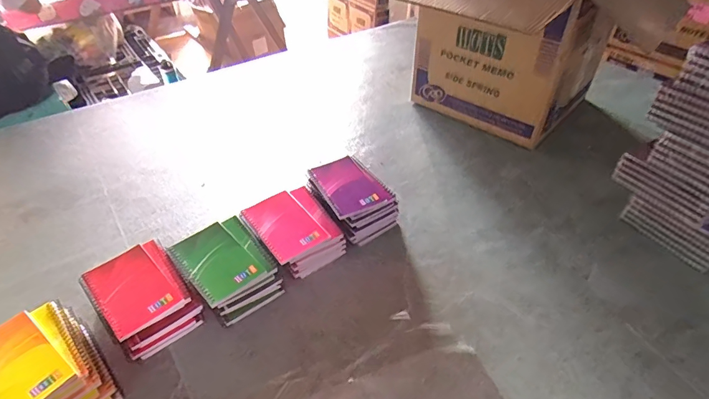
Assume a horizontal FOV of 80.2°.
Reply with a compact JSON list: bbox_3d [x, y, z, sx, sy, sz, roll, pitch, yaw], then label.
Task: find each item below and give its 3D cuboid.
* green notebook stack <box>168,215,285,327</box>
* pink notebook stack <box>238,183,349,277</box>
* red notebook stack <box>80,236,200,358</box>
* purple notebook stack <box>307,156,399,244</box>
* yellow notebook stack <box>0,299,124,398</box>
[{"bbox_3d":[-0.177,0.095,0.588,0.101,0.049,0.143,-28,46,-27],"label":"green notebook stack"},{"bbox_3d":[-0.090,0.048,0.636,0.110,0.048,0.139,-27,49,-26],"label":"pink notebook stack"},{"bbox_3d":[-0.276,0.128,0.554,0.101,0.050,0.140,-32,48,-30],"label":"red notebook stack"},{"bbox_3d":[-0.005,-0.001,0.679,0.103,0.066,0.146,-23,44,-22],"label":"purple notebook stack"},{"bbox_3d":[-0.356,0.198,0.477,0.155,0.054,0.114,28,49,31],"label":"yellow notebook stack"}]

